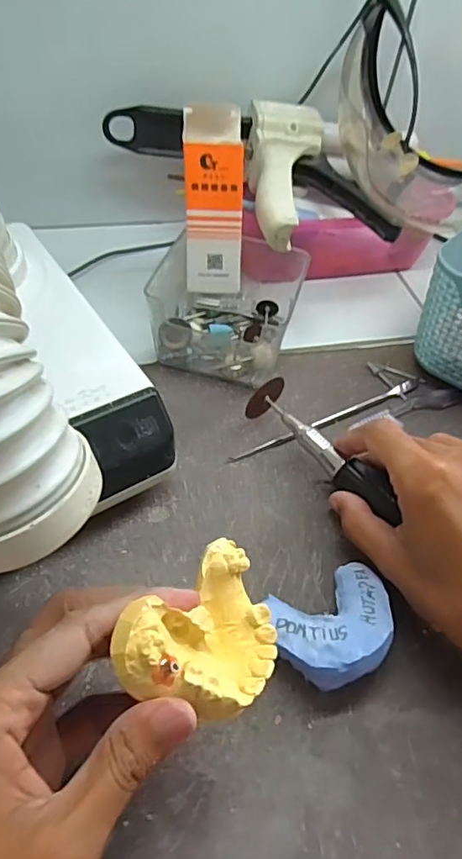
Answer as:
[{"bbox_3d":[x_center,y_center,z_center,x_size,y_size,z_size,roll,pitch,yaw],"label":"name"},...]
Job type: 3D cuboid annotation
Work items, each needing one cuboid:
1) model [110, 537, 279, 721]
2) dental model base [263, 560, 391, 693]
[{"bbox_3d":[-0.013,0.080,0.210,0.069,0.029,0.051,-24,86,-49],"label":"model"},{"bbox_3d":[0.050,0.097,0.271,0.062,0.033,0.051,-17,55,-19],"label":"dental model base"}]

